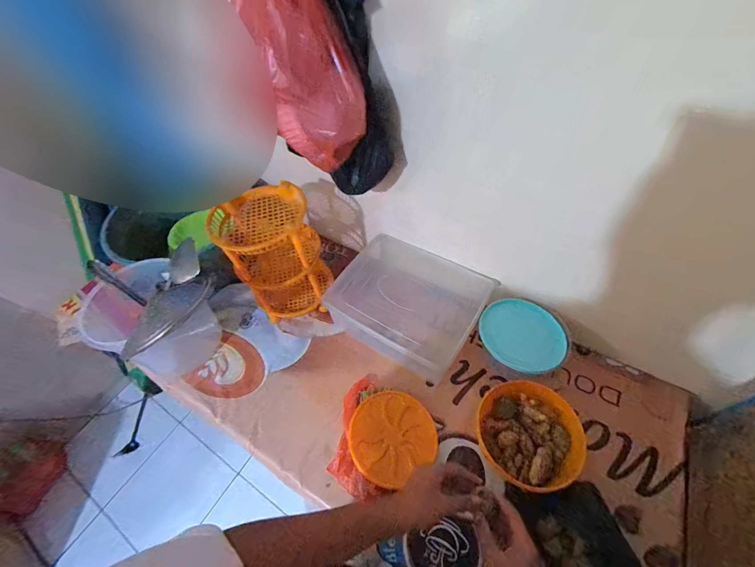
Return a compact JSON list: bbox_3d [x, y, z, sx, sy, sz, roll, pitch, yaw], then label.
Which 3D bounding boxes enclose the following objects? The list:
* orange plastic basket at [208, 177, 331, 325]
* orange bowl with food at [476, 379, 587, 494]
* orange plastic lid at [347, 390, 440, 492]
[{"bbox_3d":[-0.265,-0.075,0.875,0.222,0.318,0.213,-23,55,-11],"label":"orange plastic basket"},{"bbox_3d":[0.301,0.307,0.669,0.183,0.110,0.172,-2,54,3],"label":"orange bowl with food"},{"bbox_3d":[0.032,0.328,0.716,0.184,0.021,0.174,4,59,-7],"label":"orange plastic lid"}]

